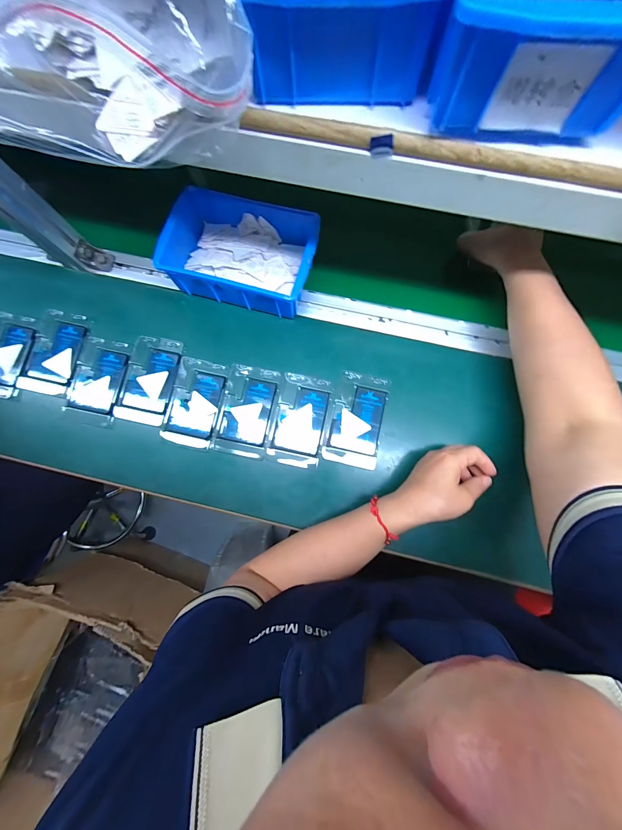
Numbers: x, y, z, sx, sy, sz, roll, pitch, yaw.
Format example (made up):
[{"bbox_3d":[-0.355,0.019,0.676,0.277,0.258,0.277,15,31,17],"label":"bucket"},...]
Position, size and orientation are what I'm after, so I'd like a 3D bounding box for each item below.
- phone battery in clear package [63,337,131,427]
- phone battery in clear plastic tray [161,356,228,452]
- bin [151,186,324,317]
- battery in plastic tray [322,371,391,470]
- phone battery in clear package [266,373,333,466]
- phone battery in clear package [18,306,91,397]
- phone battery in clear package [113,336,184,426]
[{"bbox_3d":[-0.311,-0.050,0.431,0.073,0.011,0.123,11,81,3],"label":"phone battery in clear package"},{"bbox_3d":[-0.164,-0.017,0.420,0.072,0.006,0.122,13,81,3],"label":"phone battery in clear plastic tray"},{"bbox_3d":[-0.095,-0.229,0.429,0.202,0.066,0.139,16,82,3],"label":"bin"},{"bbox_3d":[0.065,0.006,0.416,0.071,0.016,0.127,11,84,4],"label":"battery in plastic tray"},{"bbox_3d":[-0.014,0.007,0.415,0.073,0.004,0.125,13,81,3],"label":"phone battery in clear package"},{"bbox_3d":[-0.377,-0.092,0.437,0.070,0.015,0.122,12,81,3],"label":"phone battery in clear package"},{"bbox_3d":[-0.234,-0.051,0.435,0.076,0.009,0.126,12,81,3],"label":"phone battery in clear package"}]

